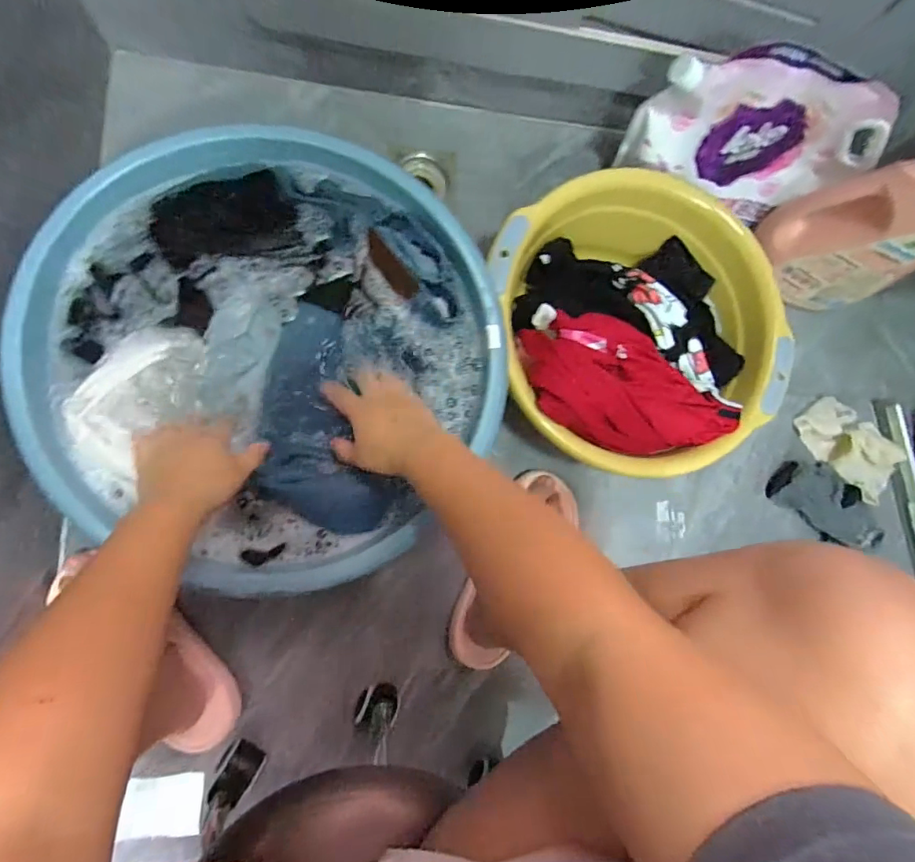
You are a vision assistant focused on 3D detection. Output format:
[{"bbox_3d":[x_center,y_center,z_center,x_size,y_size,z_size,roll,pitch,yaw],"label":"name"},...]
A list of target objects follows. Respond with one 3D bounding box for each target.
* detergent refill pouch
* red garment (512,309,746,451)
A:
[{"bbox_3d":[0.373,-0.367,0.628,0.280,0.185,0.072,8,84,-9],"label":"detergent refill pouch"},{"bbox_3d":[0.190,-0.039,0.552,0.266,0.063,0.138,35,81,-5],"label":"red garment"}]

